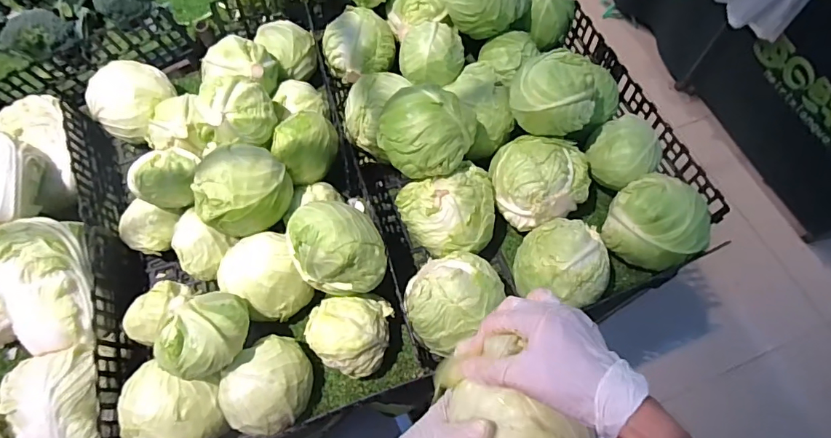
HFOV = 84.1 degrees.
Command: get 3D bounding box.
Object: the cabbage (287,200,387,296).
[{"bbox_3d":[-0.112,0.036,0.632,0.137,0.096,0.113,-1,66,3],"label":"cabbage"}]

